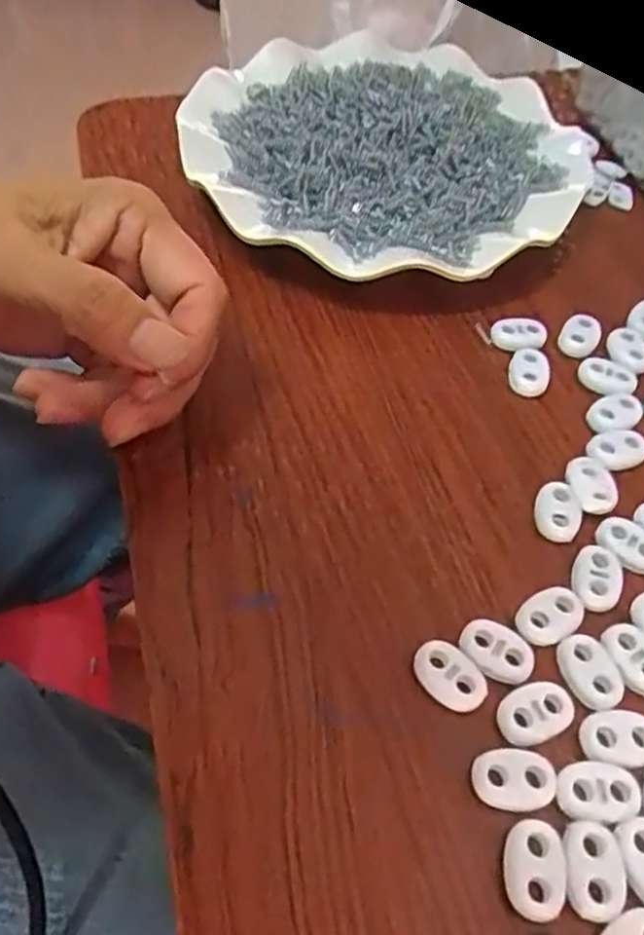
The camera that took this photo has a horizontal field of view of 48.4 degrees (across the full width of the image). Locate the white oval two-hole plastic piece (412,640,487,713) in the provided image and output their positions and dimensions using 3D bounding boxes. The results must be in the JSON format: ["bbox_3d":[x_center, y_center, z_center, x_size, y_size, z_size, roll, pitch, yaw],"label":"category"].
[{"bbox_3d":[0.038,0.061,0.212,0.022,0.005,0.015,38,62,21],"label":"white oval two-hole plastic piece"}]

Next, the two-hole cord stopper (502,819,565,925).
[{"bbox_3d":[0.055,0.102,0.183,0.015,0.004,0.022,6,55,1],"label":"two-hole cord stopper"}]

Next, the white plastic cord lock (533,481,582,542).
[{"bbox_3d":[0.081,0.014,0.246,0.015,0.004,0.021,14,56,6],"label":"white plastic cord lock"}]

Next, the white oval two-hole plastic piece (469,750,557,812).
[{"bbox_3d":[0.053,0.086,0.196,0.023,0.004,0.015,-1,55,-4],"label":"white oval two-hole plastic piece"}]

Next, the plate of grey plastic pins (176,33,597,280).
[{"bbox_3d":[0.027,-0.155,0.340,0.188,0.027,0.181,1,55,-2],"label":"plate of grey plastic pins"}]

